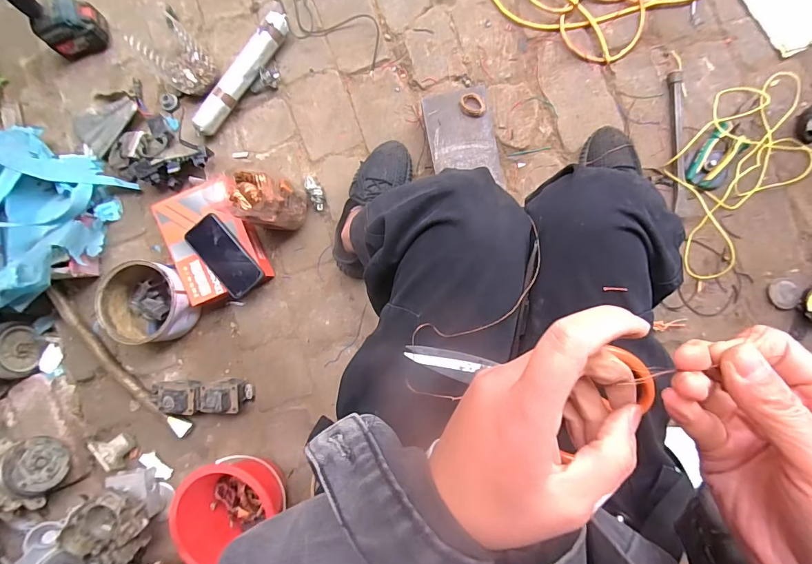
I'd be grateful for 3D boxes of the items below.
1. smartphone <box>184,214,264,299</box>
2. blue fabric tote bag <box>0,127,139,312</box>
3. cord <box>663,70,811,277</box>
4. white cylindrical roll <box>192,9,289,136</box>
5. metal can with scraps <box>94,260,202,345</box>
[{"bbox_3d":[-0.341,-0.048,0.750,0.075,0.015,0.160,-41,85,2],"label":"smartphone"},{"bbox_3d":[-0.772,-0.133,0.778,0.346,0.181,0.349,41,92,6],"label":"blue fabric tote bag"},{"bbox_3d":[0.591,-0.203,0.717,0.204,0.031,0.369,38,96,5],"label":"cord"},{"bbox_3d":[-0.323,-0.407,0.794,0.048,0.050,0.271,38,91,5],"label":"white cylindrical roll"},{"bbox_3d":[-0.486,0.036,0.770,0.144,0.101,0.145,0,88,5],"label":"metal can with scraps"}]

